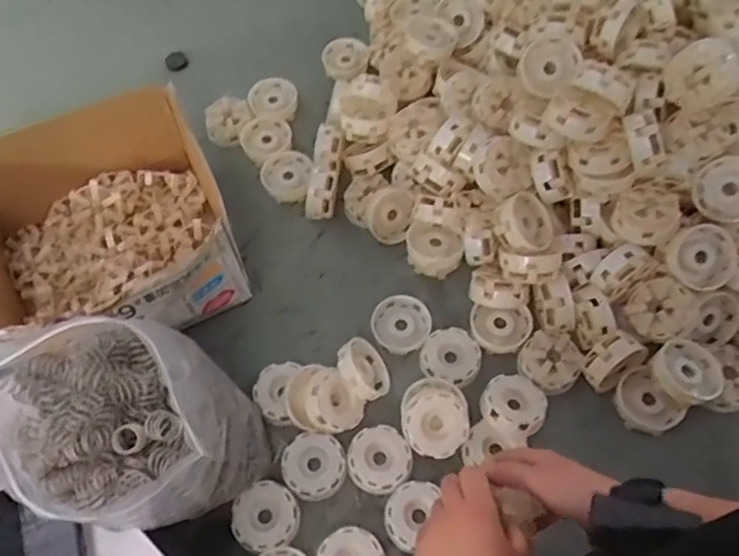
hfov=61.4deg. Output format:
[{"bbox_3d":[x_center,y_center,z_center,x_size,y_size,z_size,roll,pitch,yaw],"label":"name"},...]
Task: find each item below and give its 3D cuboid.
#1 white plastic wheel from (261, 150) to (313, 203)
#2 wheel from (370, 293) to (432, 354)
[{"bbox_3d":[-0.110,-0.134,0.825,0.066,0.023,0.073,8,63,6],"label":"white plastic wheel"},{"bbox_3d":[0.036,0.051,0.727,0.067,0.028,0.070,-1,62,2],"label":"wheel"}]

